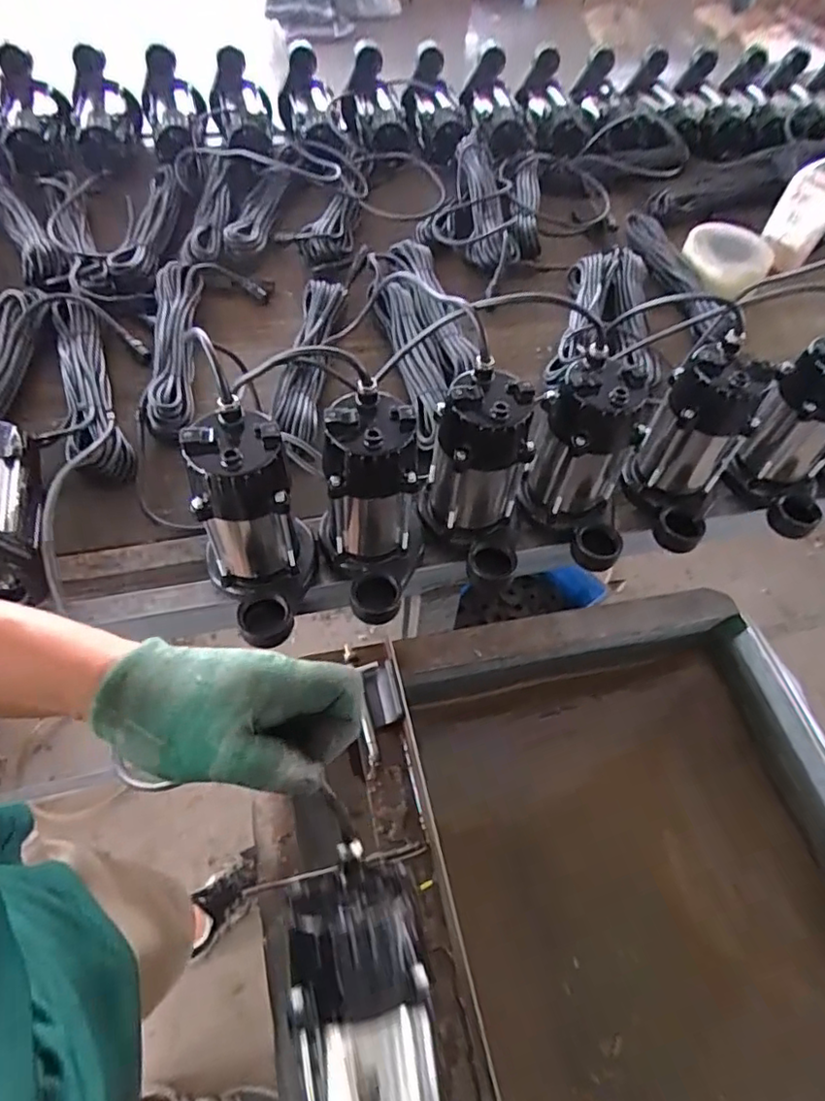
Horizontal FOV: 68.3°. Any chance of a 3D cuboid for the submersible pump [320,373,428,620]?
[{"bbox_3d":[-0.039,-0.040,0.624,0.110,0.191,0.151,0,56,-5],"label":"submersible pump"}]

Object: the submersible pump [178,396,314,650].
[{"bbox_3d":[-0.159,-0.032,0.632,0.104,0.231,0.135,-8,57,-11],"label":"submersible pump"}]

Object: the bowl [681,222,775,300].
[{"bbox_3d":[0.523,-0.487,1.019,0.138,0.049,0.145,3,56,-4],"label":"bowl"}]

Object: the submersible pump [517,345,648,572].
[{"bbox_3d":[0.198,-0.094,0.686,0.112,0.191,0.138,5,56,-2],"label":"submersible pump"}]

